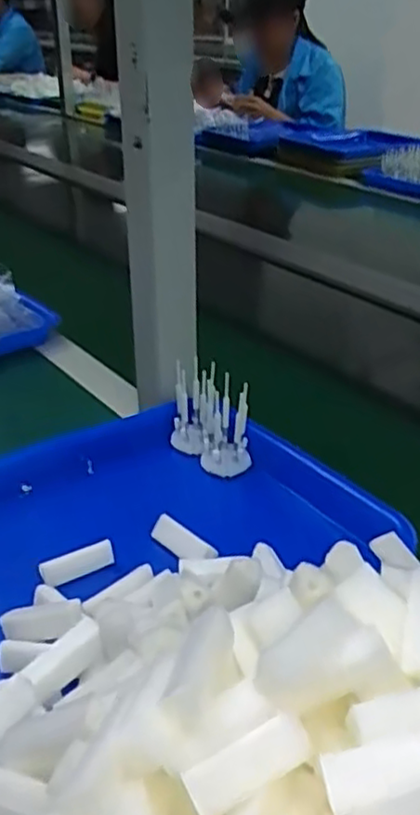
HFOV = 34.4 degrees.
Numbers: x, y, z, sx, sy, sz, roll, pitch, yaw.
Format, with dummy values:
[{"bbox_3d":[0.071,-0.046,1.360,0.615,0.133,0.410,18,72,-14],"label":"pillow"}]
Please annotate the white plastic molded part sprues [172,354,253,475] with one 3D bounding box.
[{"bbox_3d":[0.000,0.006,0.537,0.034,0.074,0.071,-19,36,-29],"label":"white plastic molded part sprues"}]

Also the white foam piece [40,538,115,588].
[{"bbox_3d":[-0.084,0.100,0.432,0.047,0.017,0.008,-14,34,-22],"label":"white foam piece"}]

